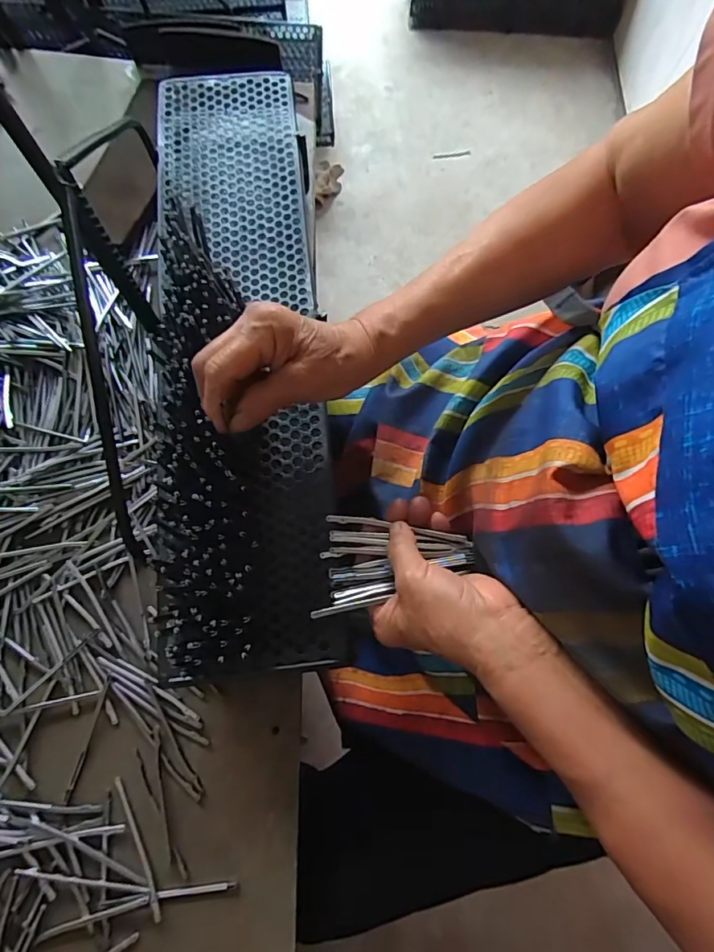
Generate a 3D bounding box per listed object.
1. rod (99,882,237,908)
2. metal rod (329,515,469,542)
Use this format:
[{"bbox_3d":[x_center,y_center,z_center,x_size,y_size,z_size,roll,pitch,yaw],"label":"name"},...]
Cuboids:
[{"bbox_3d":[-0.149,0.331,0.379,0.105,0.005,0.006,-5,75,-2],"label":"rod"},{"bbox_3d":[0.029,0.039,0.362,0.106,0.004,0.008,9,74,9],"label":"metal rod"}]

